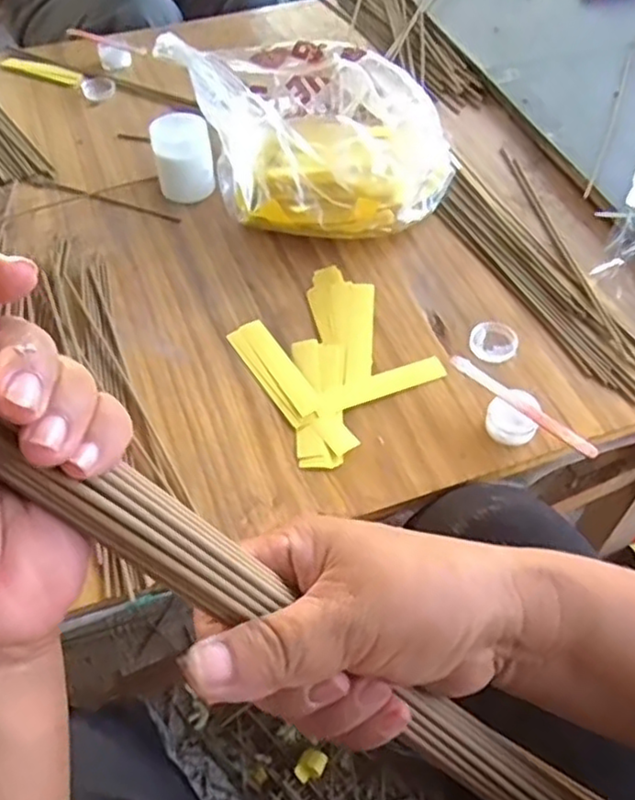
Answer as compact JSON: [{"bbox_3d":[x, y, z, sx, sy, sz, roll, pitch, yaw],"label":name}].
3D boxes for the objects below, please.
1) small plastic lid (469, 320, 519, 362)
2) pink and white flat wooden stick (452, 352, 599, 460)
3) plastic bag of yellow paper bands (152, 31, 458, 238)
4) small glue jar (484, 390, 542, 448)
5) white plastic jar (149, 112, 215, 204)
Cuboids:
[{"bbox_3d":[0.146,-0.049,0.555,0.041,0.009,0.038,0,53,0],"label":"small plastic lid"},{"bbox_3d":[0.147,0.003,0.487,0.121,0.008,0.010,37,62,25],"label":"pink and white flat wooden stick"},{"bbox_3d":[-0.003,-0.260,0.654,0.257,0.110,0.210,36,61,24],"label":"plastic bag of yellow paper bands"},{"bbox_3d":[0.144,0.012,0.495,0.037,0.027,0.031,20,56,15],"label":"small glue jar"},{"bbox_3d":[-0.132,-0.237,0.661,0.054,0.066,0.049,-7,53,-4],"label":"white plastic jar"}]

